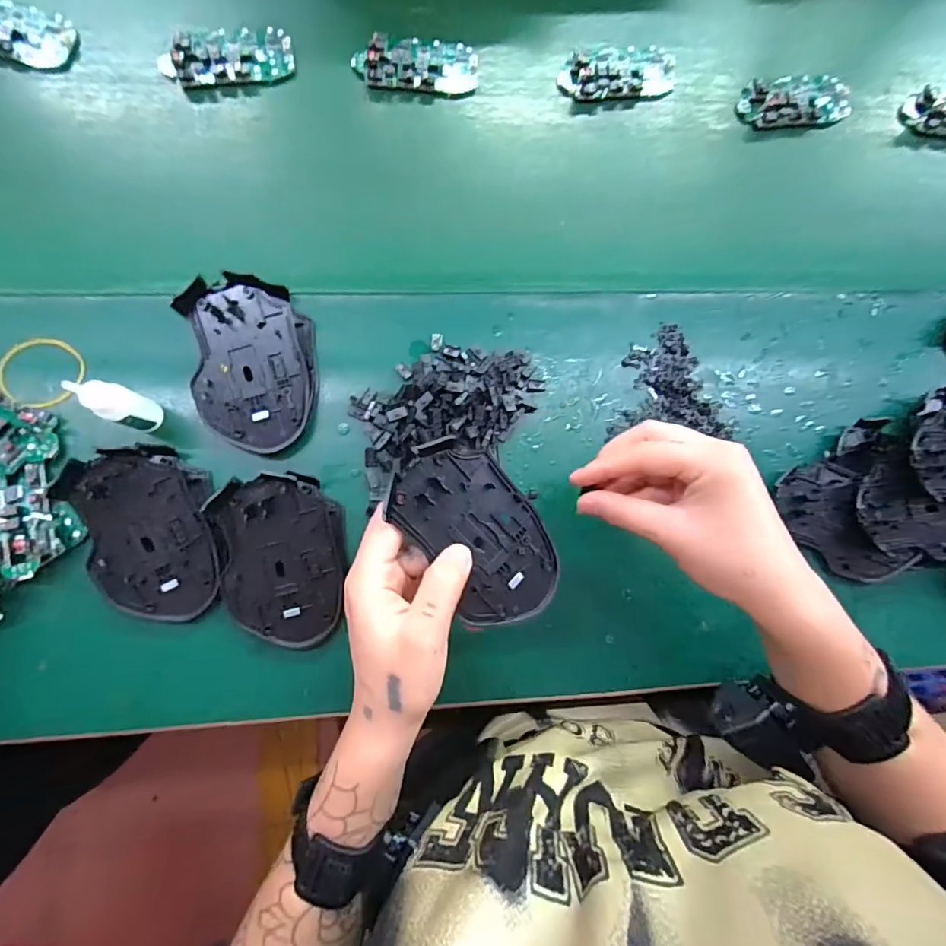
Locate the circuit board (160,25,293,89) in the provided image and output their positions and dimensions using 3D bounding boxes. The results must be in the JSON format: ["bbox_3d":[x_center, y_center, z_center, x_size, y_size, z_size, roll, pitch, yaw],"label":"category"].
[{"bbox_3d":[-0.193,-0.326,0.382,0.100,0.017,0.044,-14,83,-7],"label":"circuit board"}]

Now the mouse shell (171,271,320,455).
[{"bbox_3d":[-0.151,-0.074,0.335,0.080,0.031,0.118,-8,82,-6],"label":"mouse shell"}]

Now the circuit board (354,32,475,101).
[{"bbox_3d":[-0.045,-0.331,0.395,0.097,0.016,0.047,-1,82,-5],"label":"circuit board"}]

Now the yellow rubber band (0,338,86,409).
[{"bbox_3d":[-0.298,-0.068,0.338,0.053,0.009,0.050,1,84,-7],"label":"yellow rubber band"}]

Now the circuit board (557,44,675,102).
[{"bbox_3d":[0.122,-0.336,0.410,0.099,0.012,0.046,-5,82,-6],"label":"circuit board"}]

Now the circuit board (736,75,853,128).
[{"bbox_3d":[0.276,-0.321,0.422,0.102,0.014,0.048,-8,82,-6],"label":"circuit board"}]

